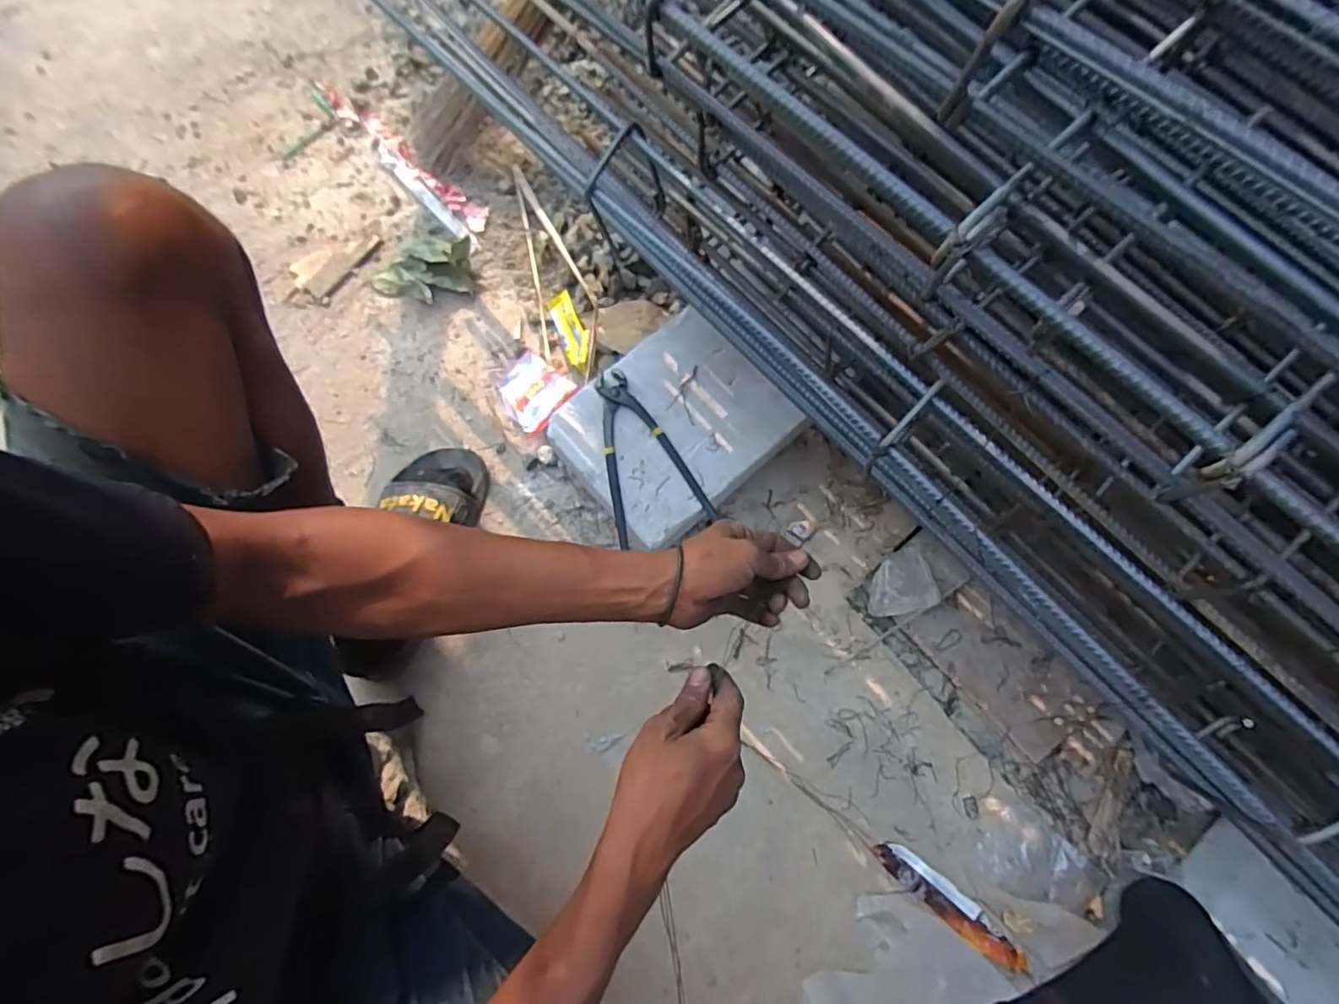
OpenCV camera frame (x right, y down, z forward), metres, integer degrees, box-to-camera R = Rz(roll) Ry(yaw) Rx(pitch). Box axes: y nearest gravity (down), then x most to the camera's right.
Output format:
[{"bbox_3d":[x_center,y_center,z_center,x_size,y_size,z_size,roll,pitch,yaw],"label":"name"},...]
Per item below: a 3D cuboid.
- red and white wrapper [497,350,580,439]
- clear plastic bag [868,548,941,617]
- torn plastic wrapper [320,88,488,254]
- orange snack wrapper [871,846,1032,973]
[{"bbox_3d":[-0.178,-0.141,0.778,0.096,0.022,0.086,37,73,11],"label":"red and white wrapper"},{"bbox_3d":[0.275,0.096,0.720,0.082,0.025,0.070,-12,71,-7],"label":"clear plastic bag"},{"bbox_3d":[-0.394,-0.509,0.903,0.063,0.016,0.405,-42,77,-16],"label":"torn plastic wrapper"},{"bbox_3d":[0.282,0.405,0.612,0.157,0.023,0.031,39,73,11],"label":"orange snack wrapper"}]

